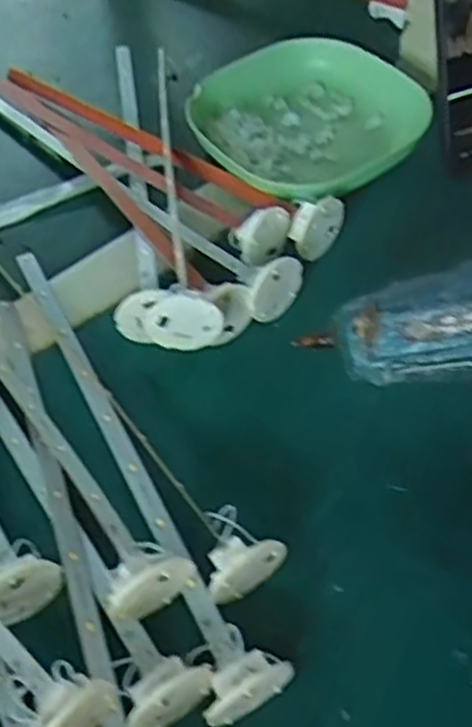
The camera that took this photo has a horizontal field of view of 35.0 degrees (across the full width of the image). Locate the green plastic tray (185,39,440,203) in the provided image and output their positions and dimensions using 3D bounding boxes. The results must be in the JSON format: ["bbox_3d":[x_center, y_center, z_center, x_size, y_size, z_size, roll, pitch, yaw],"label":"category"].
[{"bbox_3d":[0.046,-0.163,0.506,0.139,0.032,0.138,-34,62,-18],"label":"green plastic tray"}]

